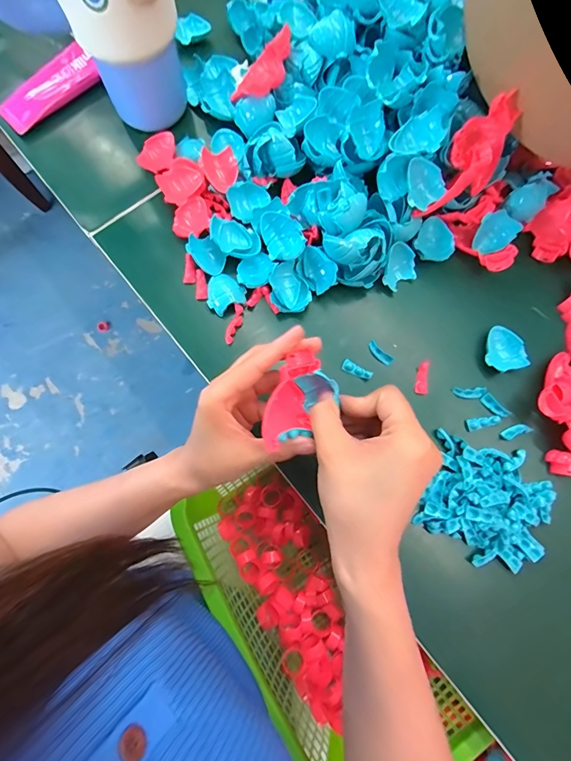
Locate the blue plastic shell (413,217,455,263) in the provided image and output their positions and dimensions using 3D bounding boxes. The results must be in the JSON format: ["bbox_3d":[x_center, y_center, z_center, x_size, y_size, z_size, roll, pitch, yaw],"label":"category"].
[{"bbox_3d":[0.151,-0.144,0.387,0.038,0.008,0.048,6,77,0],"label":"blue plastic shell"}]

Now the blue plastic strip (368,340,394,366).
[{"bbox_3d":[0.092,-0.026,0.371,0.028,0.004,0.012,44,79,8],"label":"blue plastic strip"}]

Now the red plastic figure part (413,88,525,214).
[{"bbox_3d":[0.170,-0.199,0.356,0.047,0.046,0.119,35,100,6],"label":"red plastic figure part"}]

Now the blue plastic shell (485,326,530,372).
[{"bbox_3d":[0.210,-0.030,0.368,0.038,0.017,0.043,-4,77,-3],"label":"blue plastic shell"}]

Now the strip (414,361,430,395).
[{"bbox_3d":[0.132,-0.003,0.366,0.012,0.009,0.032,12,77,1],"label":"strip"}]

